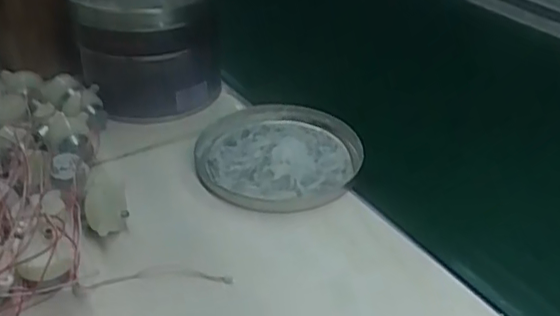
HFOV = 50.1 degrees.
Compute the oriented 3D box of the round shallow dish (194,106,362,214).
[{"bbox_3d":[0.000,-0.003,0.481,0.128,0.020,0.128,1,34,-1],"label":"round shallow dish"}]

